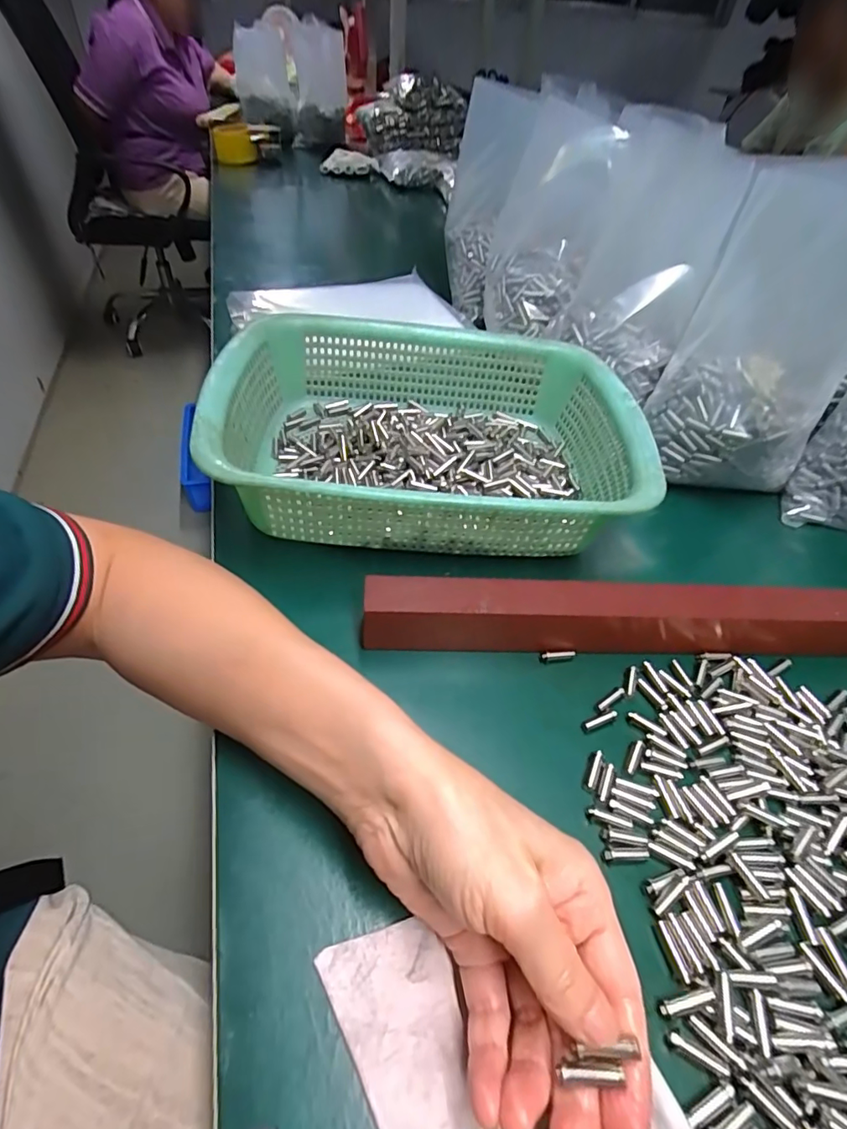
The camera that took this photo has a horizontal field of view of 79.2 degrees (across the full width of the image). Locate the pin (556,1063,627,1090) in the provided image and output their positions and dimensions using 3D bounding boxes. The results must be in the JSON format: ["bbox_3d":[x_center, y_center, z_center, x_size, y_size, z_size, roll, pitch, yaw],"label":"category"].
[{"bbox_3d":[0.053,0.158,0.159,0.018,0.004,0.005,-13,44,11],"label":"pin"}]

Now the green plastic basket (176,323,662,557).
[{"bbox_3d":[0.005,-0.099,0.382,0.285,0.075,0.216,0,45,-5],"label":"green plastic basket"}]

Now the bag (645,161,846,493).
[{"bbox_3d":[0.263,-0.166,0.394,0.123,0.201,0.107,28,50,22],"label":"bag"}]

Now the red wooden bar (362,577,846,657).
[{"bbox_3d":[0.159,0.033,0.311,0.385,0.042,0.023,1,45,-4],"label":"red wooden bar"}]

